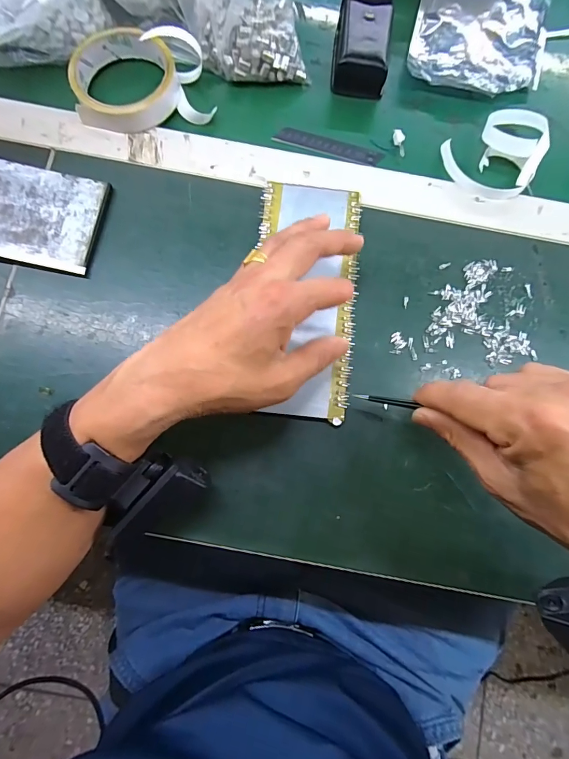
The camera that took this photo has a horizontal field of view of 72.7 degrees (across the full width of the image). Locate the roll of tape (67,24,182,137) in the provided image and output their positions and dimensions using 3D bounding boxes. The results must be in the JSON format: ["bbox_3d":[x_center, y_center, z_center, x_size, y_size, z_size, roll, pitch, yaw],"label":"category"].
[{"bbox_3d":[-0.141,-0.268,0.344,0.088,0.023,0.093,0,79,-1],"label":"roll of tape"}]

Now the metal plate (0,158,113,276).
[{"bbox_3d":[-0.256,-0.149,0.319,0.205,0.006,0.084,12,79,-4],"label":"metal plate"}]

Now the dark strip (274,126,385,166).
[{"bbox_3d":[0.041,-0.219,0.362,0.102,0.004,0.018,15,79,2],"label":"dark strip"}]

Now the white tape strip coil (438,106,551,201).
[{"bbox_3d":[0.190,-0.205,0.344,0.080,0.017,0.084,0,79,-1],"label":"white tape strip coil"}]

